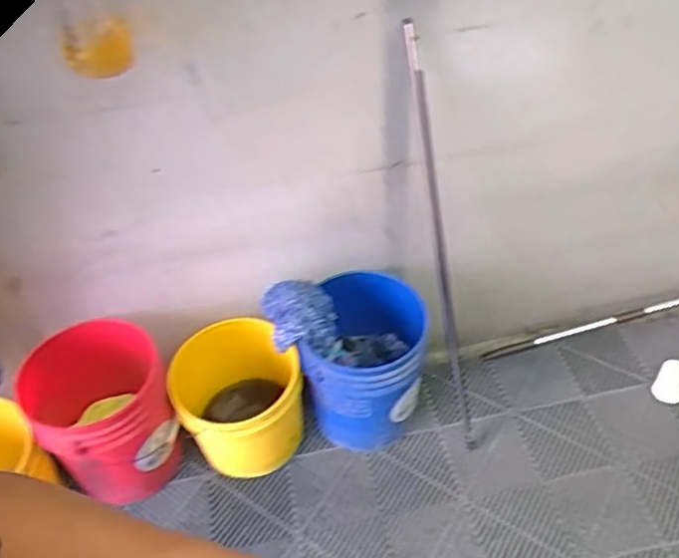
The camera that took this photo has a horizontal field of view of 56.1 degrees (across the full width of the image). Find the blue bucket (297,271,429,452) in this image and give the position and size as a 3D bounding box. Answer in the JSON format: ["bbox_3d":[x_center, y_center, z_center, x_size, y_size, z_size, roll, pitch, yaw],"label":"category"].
[{"bbox_3d":[0.074,0.218,1.612,0.274,0.379,0.296,-4,47,4],"label":"blue bucket"}]

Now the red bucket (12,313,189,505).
[{"bbox_3d":[-0.580,0.313,1.580,0.332,0.299,0.373,-31,52,-24],"label":"red bucket"}]

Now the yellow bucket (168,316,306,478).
[{"bbox_3d":[-0.259,0.295,1.611,0.320,0.319,0.293,-4,47,4],"label":"yellow bucket"}]

